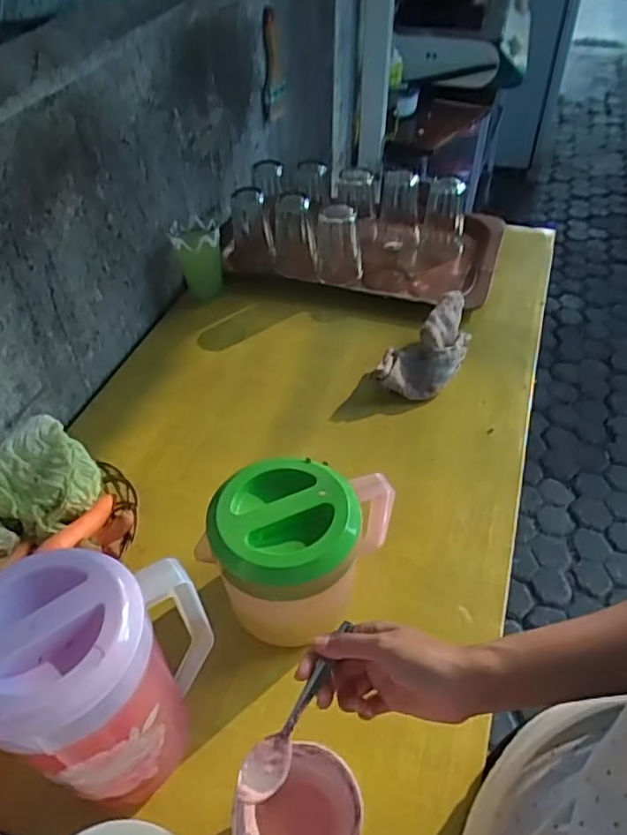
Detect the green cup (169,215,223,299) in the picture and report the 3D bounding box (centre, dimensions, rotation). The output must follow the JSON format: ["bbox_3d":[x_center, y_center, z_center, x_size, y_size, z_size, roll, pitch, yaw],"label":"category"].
[{"bbox_3d":[-0.190,-0.257,1.017,0.071,0.130,0.081,-12,47,-10],"label":"green cup"}]

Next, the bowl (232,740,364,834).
[{"bbox_3d":[-0.011,0.315,0.491,0.094,0.069,0.090,-1,46,1],"label":"bowl"}]

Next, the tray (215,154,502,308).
[{"bbox_3d":[0.089,-0.355,1.077,0.461,0.131,0.296,16,48,16],"label":"tray"}]

